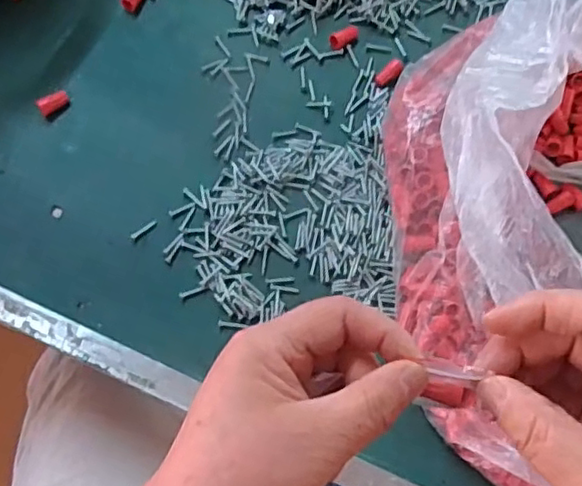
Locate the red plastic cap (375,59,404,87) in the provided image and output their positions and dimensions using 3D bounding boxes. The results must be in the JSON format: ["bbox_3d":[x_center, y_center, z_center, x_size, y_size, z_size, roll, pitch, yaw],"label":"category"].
[{"bbox_3d":[0.077,-0.131,0.488,0.025,0.011,0.013,-42,78,-14],"label":"red plastic cap"}]

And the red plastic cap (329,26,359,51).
[{"bbox_3d":[0.043,-0.162,0.496,0.027,0.010,0.014,-27,74,-10],"label":"red plastic cap"}]

